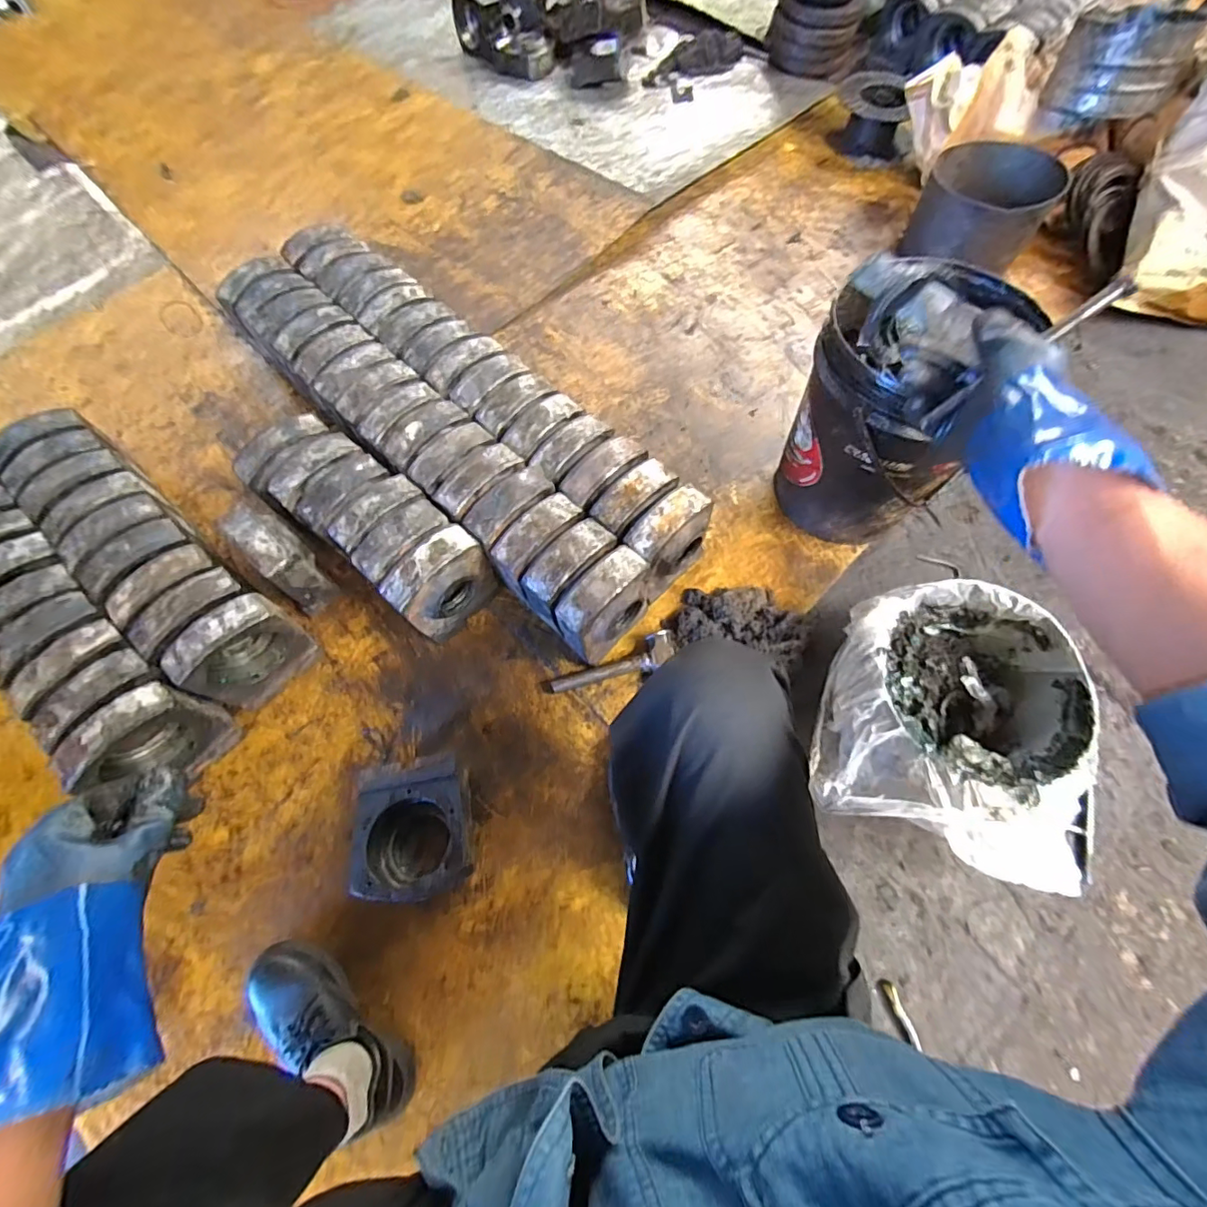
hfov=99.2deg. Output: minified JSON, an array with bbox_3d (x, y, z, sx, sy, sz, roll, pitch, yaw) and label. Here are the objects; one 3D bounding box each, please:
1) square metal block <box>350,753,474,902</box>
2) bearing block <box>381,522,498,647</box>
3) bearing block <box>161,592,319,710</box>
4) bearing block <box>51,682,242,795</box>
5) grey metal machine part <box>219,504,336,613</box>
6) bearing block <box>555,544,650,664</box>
[{"bbox_3d":[-0.288,0.342,0.790,0.158,0.089,0.192,-10,66,-3],"label":"square metal block"},{"bbox_3d":[-0.275,-0.027,0.894,0.087,0.193,0.167,36,72,16],"label":"bearing block"},{"bbox_3d":[-0.578,0.080,0.841,0.078,0.190,0.161,38,72,17],"label":"bearing block"},{"bbox_3d":[-0.662,0.202,0.764,0.072,0.182,0.144,31,70,12],"label":"bearing block"},{"bbox_3d":[-0.563,-0.079,0.909,0.143,0.188,0.080,40,73,17],"label":"grey metal machine part"},{"bbox_3d":[0.004,0.007,0.864,0.089,0.167,0.165,40,73,17],"label":"bearing block"}]

